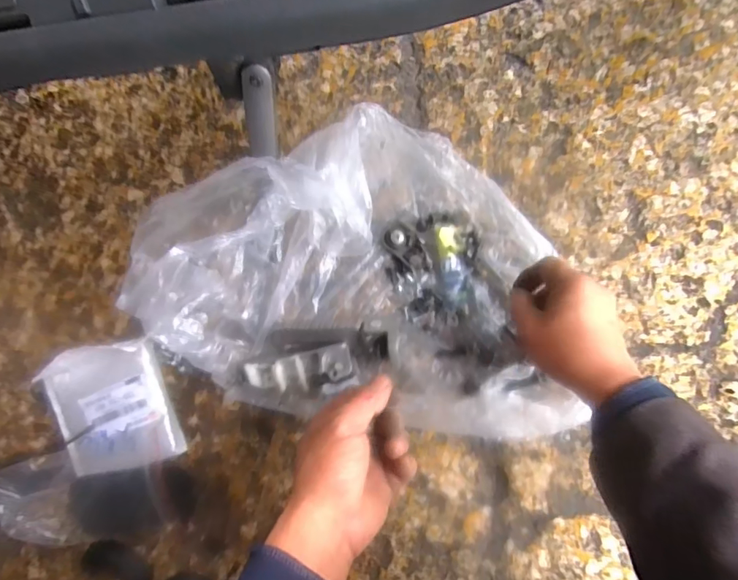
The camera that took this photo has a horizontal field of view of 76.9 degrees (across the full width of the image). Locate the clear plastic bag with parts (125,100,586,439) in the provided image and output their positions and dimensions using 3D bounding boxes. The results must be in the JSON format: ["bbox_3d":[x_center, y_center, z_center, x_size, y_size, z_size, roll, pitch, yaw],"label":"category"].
[{"bbox_3d":[-0.017,-0.011,0.427,0.383,0.122,0.269,3,86,8],"label":"clear plastic bag with parts"}]

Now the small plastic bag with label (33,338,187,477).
[{"bbox_3d":[-0.276,0.125,0.492,0.120,0.034,0.133,-19,83,5],"label":"small plastic bag with label"}]

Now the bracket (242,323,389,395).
[{"bbox_3d":[-0.046,0.068,0.463,0.136,0.042,0.069,-5,85,7],"label":"bracket"}]

